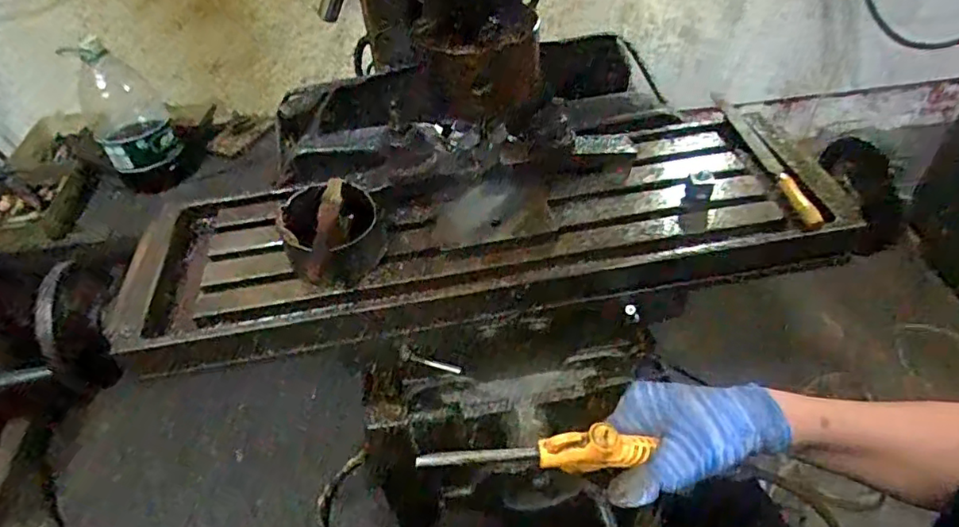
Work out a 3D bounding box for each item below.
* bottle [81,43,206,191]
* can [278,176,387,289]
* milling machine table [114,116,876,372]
[{"bbox_3d":[-0.849,-0.360,1.438,0.211,0.348,0.165,-32,51,-24],"label":"bottle"},{"bbox_3d":[-0.157,-0.029,0.627,0.100,0.075,0.129,-16,46,-11],"label":"can"},{"bbox_3d":[0.004,-0.046,0.685,0.810,0.078,0.266,-10,45,-5],"label":"milling machine table"}]

